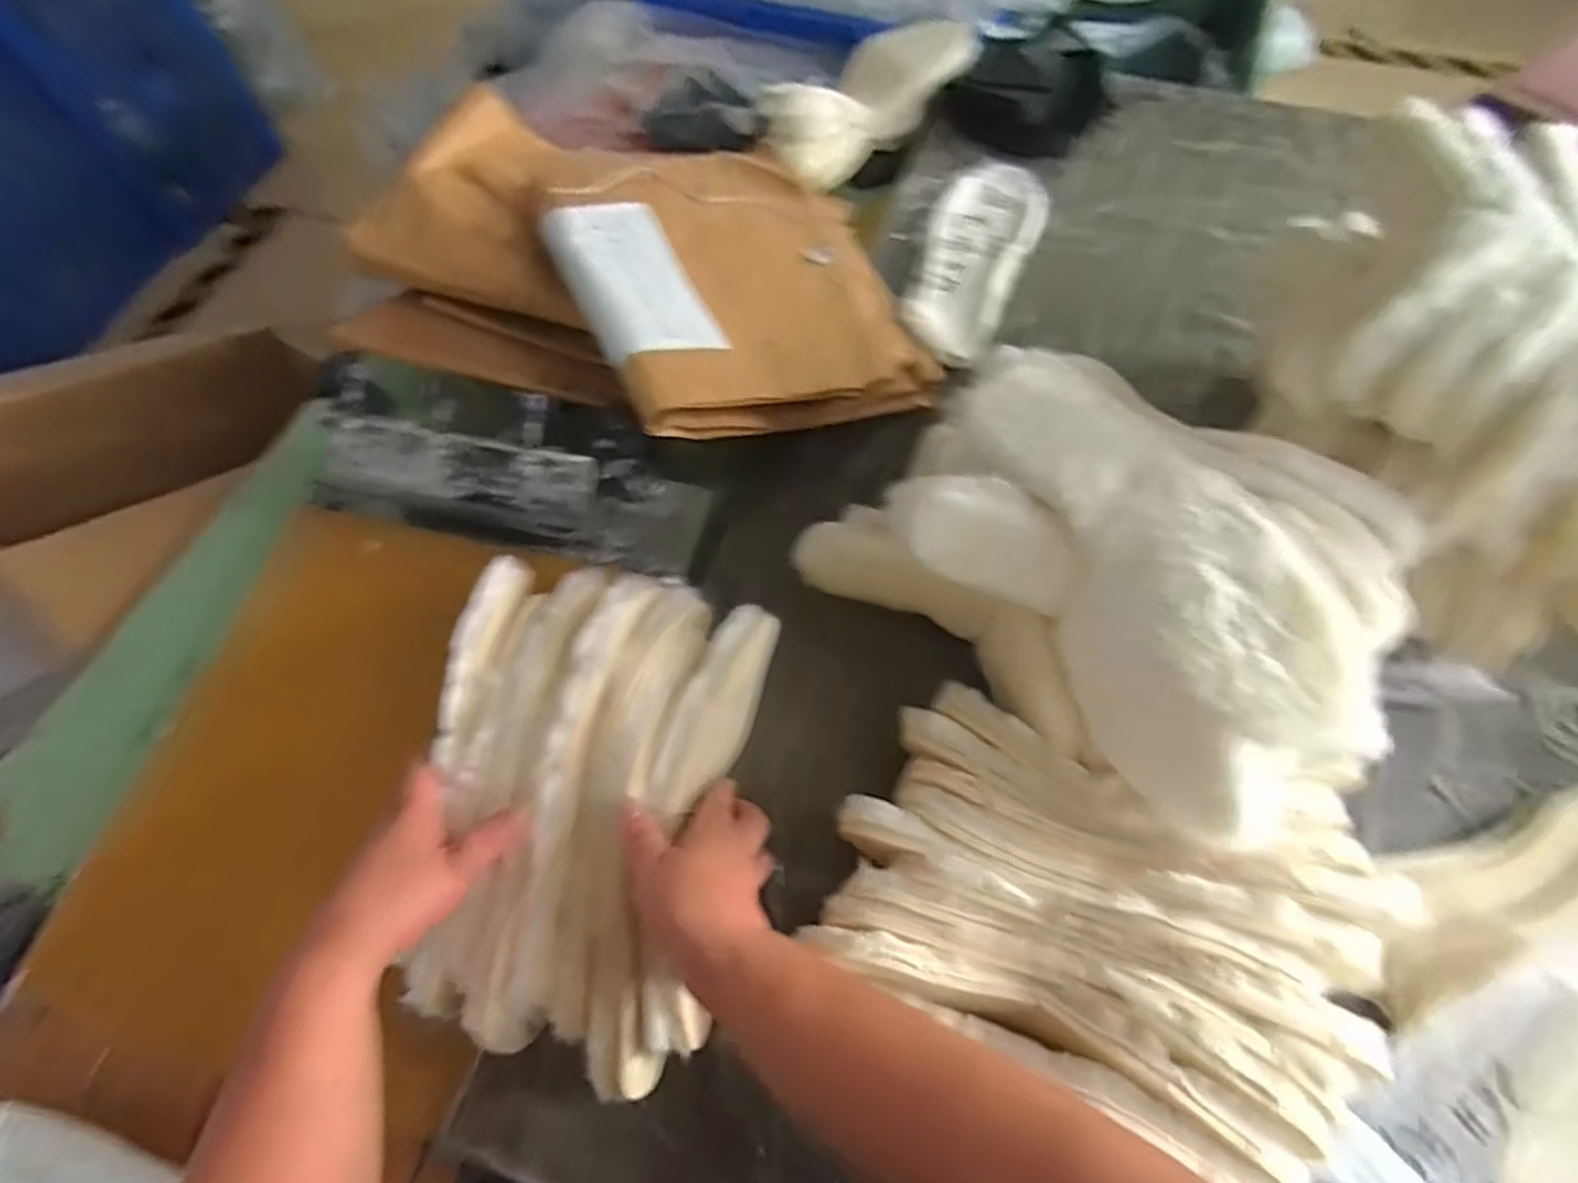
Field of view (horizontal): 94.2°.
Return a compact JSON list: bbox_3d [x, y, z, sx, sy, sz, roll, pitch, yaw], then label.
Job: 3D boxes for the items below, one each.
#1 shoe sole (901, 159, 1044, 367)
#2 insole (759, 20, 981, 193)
[{"bbox_3d":[0.182,-0.335,0.732,0.107,0.027,0.298,20,66,12],"label":"shoe sole"},{"bbox_3d":[0.088,-0.573,0.841,0.117,0.046,0.283,41,72,20],"label":"insole"}]

